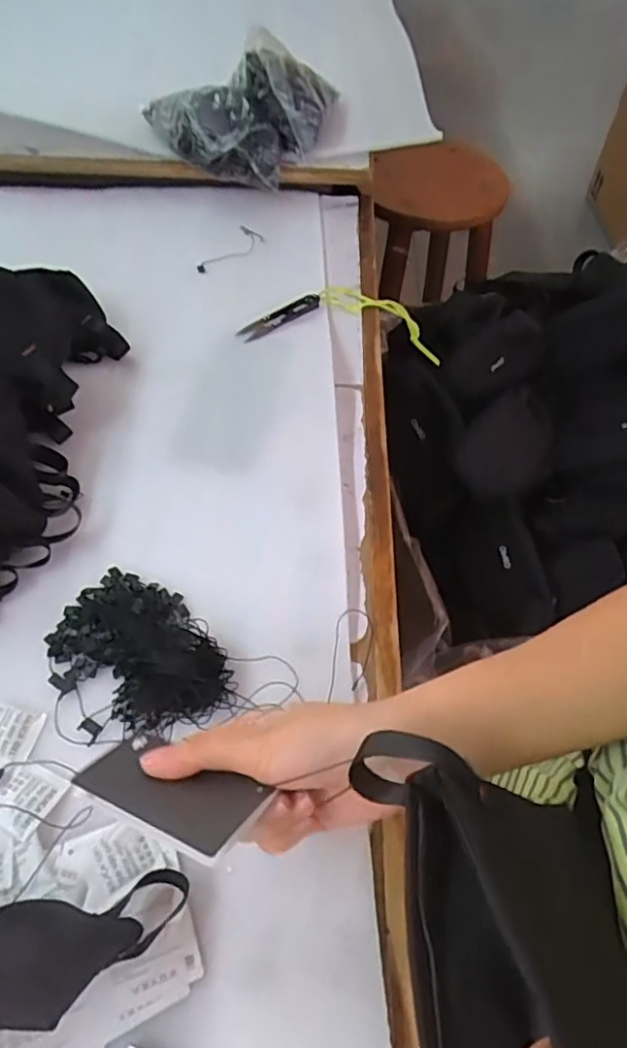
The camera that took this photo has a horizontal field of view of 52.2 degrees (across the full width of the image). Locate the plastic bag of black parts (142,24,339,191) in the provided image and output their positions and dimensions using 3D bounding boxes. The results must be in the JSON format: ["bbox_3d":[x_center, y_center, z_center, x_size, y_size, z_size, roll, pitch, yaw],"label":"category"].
[{"bbox_3d":[-0.080,-0.459,0.714,0.217,0.101,0.129,-4,55,-5],"label":"plastic bag of black parts"}]

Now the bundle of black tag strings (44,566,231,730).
[{"bbox_3d":[-0.115,0.080,0.426,0.126,0.025,0.091,24,57,14],"label":"bundle of black tag strings"}]

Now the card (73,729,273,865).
[{"bbox_3d":[-0.069,0.125,0.303,0.093,0.005,0.049,10,21,29],"label":"card"}]

